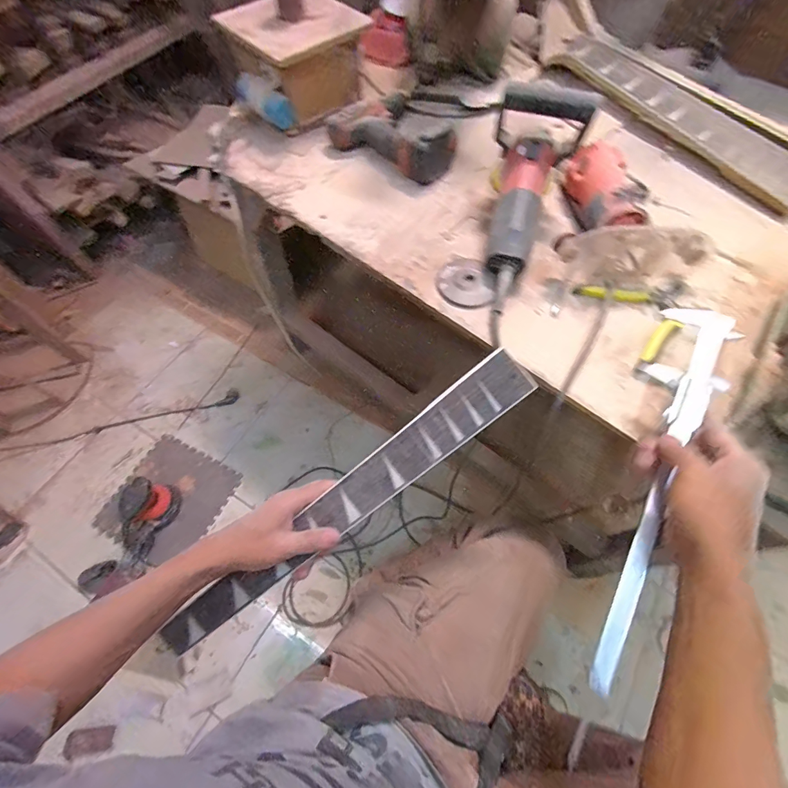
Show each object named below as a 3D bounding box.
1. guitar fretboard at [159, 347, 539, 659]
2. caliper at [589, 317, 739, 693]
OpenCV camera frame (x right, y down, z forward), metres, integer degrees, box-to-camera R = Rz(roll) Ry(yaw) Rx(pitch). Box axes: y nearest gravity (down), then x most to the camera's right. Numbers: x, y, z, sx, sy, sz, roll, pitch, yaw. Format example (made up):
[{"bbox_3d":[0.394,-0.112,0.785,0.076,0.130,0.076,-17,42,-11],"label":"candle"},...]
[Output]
[{"bbox_3d":[-0.060,0.124,0.442,0.494,0.013,0.053,-38,93,4],"label":"guitar fretboard"},{"bbox_3d":[0.252,0.079,0.386,0.068,0.017,0.384,25,76,13],"label":"caliper"}]

